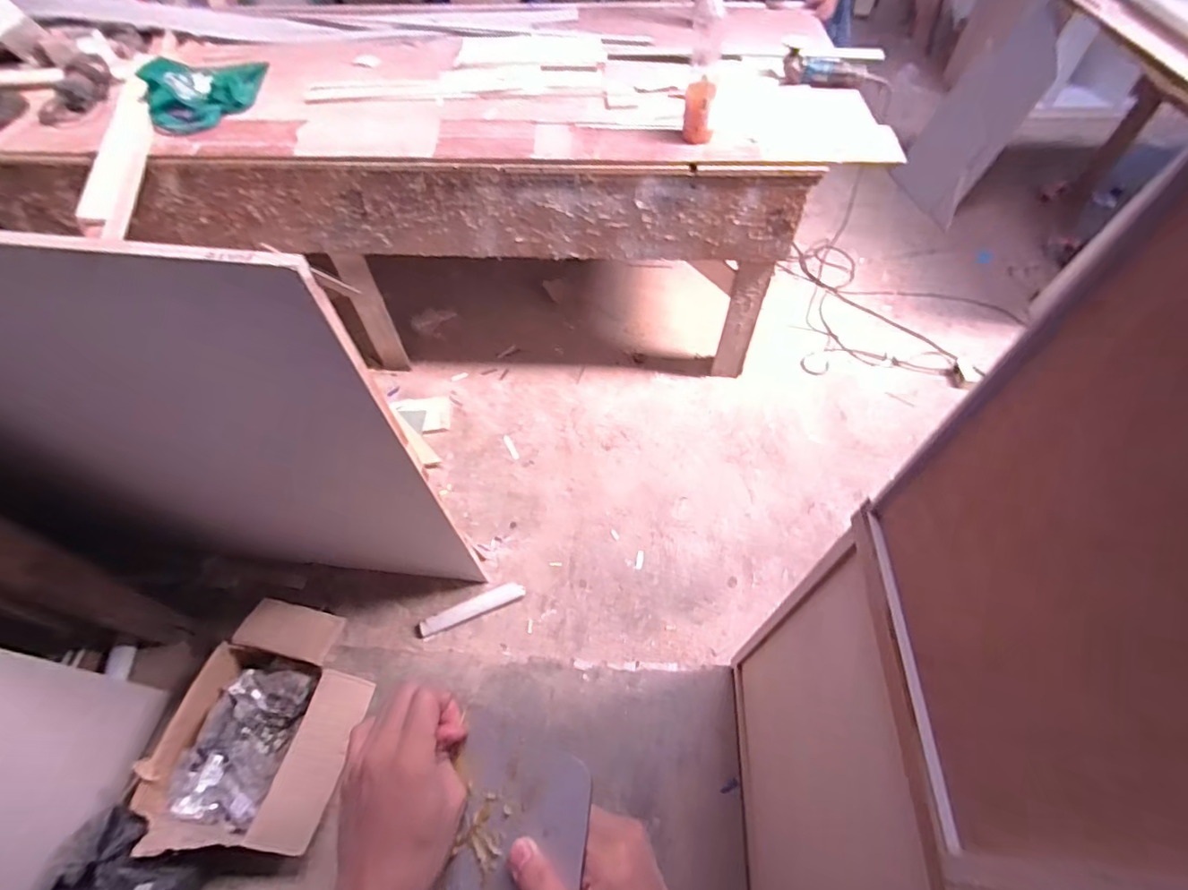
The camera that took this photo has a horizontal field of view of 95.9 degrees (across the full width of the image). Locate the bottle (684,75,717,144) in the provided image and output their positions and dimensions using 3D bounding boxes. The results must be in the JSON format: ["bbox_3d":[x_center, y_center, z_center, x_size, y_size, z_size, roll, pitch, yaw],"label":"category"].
[{"bbox_3d":[0.277,-0.872,1.410,0.082,0.149,0.059,2,55,2],"label":"bottle"}]

